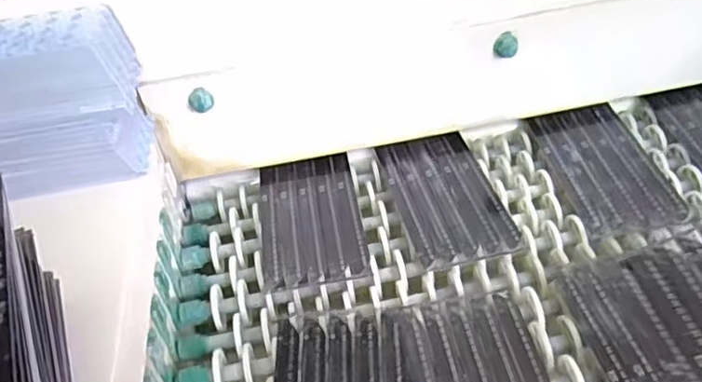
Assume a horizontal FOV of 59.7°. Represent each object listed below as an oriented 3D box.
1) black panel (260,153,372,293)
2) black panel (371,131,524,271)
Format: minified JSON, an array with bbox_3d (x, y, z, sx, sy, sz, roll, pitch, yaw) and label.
[{"bbox_3d":[-0.040,0.024,0.607,0.096,0.007,0.173,-9,40,-2],"label":"black panel"},{"bbox_3d":[0.092,0.002,0.612,0.096,0.009,0.179,-12,40,-5],"label":"black panel"}]

